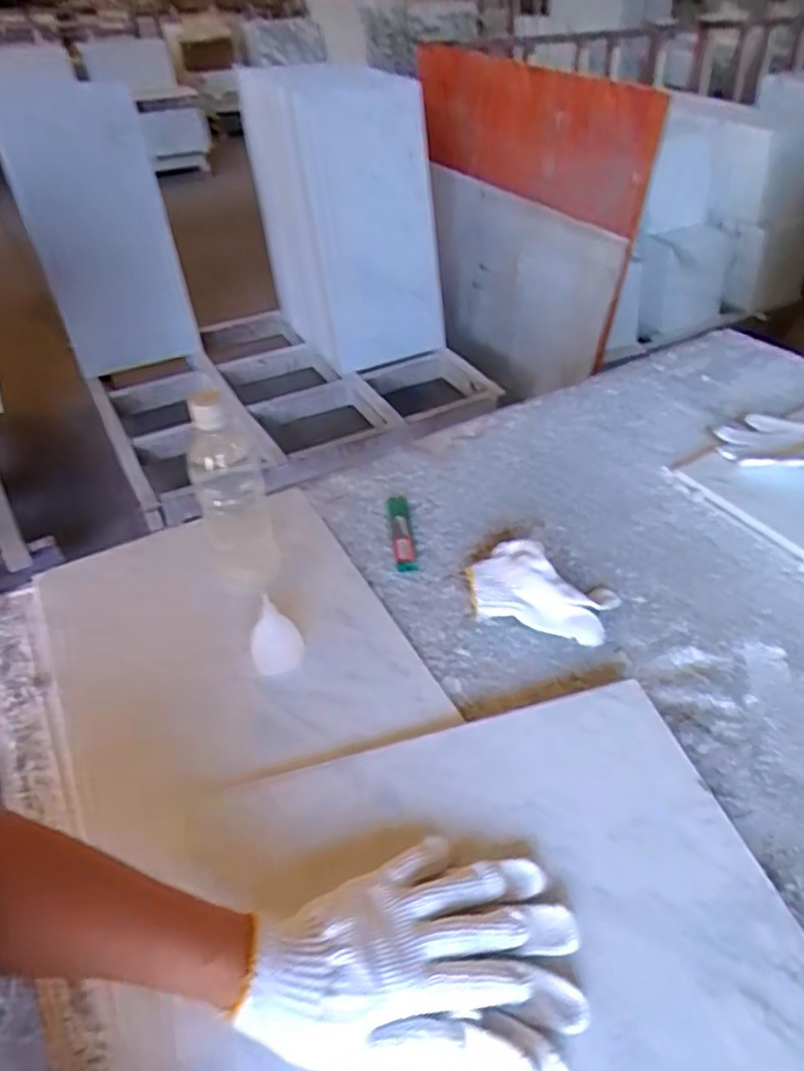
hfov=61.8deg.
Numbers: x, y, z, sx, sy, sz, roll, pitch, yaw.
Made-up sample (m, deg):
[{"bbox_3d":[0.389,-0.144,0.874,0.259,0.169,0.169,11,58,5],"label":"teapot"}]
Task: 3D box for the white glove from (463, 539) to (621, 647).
[{"bbox_3d":[0.140,0.052,0.676,0.150,0.044,0.088,12,43,15],"label":"white glove"}]

